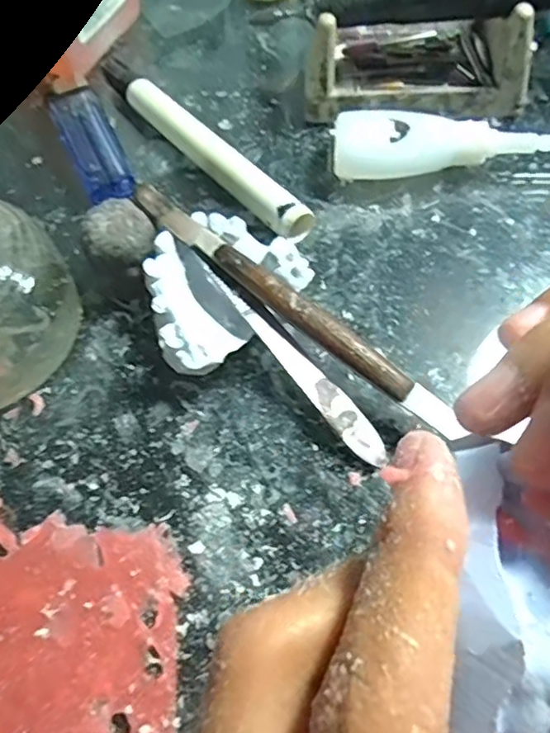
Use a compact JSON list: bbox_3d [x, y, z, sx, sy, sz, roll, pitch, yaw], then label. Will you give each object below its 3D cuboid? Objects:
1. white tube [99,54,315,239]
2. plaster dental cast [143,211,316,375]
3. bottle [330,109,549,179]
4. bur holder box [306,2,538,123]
[{"bbox_3d":[-0.036,-0.101,0.263,0.016,0.016,0.146,-38,67,-15],"label":"white tube"},{"bbox_3d":[-0.022,-0.028,0.218,0.048,0.025,0.063,40,71,21],"label":"plaster dental cast"},{"bbox_3d":[0.088,-0.092,0.248,0.124,0.019,0.029,4,63,6],"label":"bottle"},{"bbox_3d":[0.064,-0.148,0.267,0.098,0.041,0.056,1,63,4],"label":"bur holder box"}]

